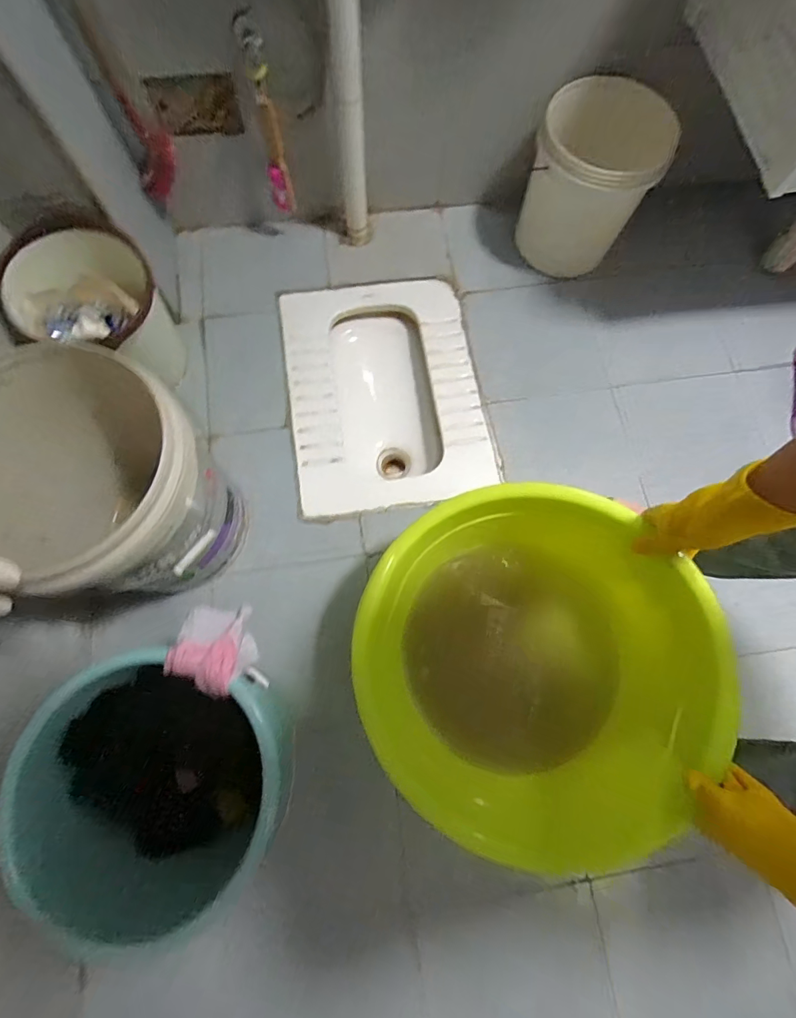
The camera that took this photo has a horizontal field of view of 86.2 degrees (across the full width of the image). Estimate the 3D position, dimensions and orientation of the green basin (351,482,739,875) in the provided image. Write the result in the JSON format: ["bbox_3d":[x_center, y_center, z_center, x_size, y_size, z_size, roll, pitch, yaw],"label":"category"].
[{"bbox_3d":[0.190,0.204,0.658,0.505,0.187,0.502,1,74,-2],"label":"green basin"}]

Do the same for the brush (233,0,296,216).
[{"bbox_3d":[-0.253,-0.744,0.835,0.050,0.297,0.050,-9,76,-4],"label":"brush"}]

